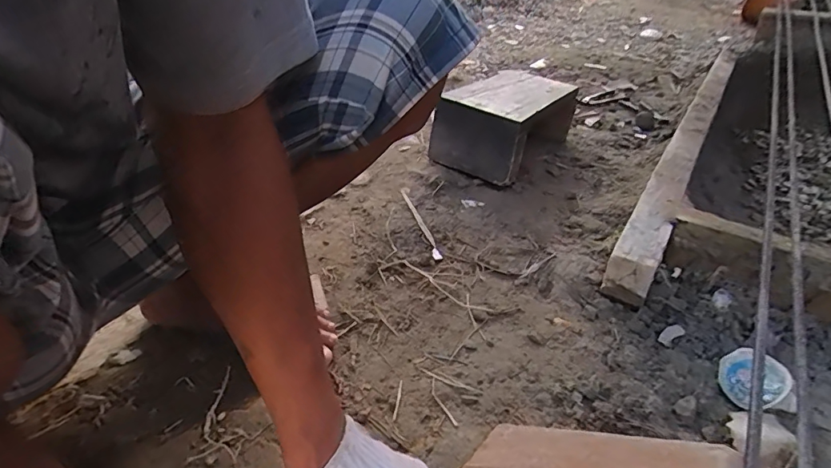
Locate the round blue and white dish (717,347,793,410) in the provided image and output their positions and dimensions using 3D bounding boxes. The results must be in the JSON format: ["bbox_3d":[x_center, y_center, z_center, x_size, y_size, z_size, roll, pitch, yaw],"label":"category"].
[{"bbox_3d":[0.415,0.177,0.586,0.014,0.070,0.073,38,17,-33],"label":"round blue and white dish"}]

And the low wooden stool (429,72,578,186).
[{"bbox_3d":[0.226,-0.267,1.135,0.207,0.173,0.386,25,39,26],"label":"low wooden stool"}]

